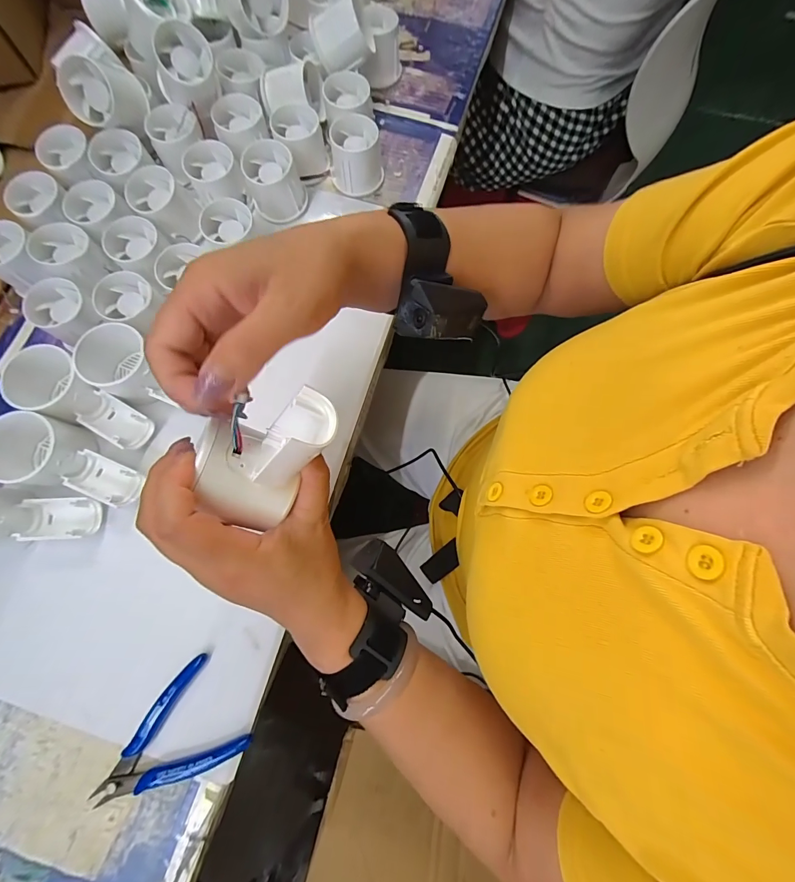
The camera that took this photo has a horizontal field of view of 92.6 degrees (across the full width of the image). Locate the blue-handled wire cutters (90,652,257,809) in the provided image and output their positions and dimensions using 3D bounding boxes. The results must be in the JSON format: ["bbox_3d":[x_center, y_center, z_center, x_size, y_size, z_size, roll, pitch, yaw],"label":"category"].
[{"bbox_3d":[-0.188,0.238,0.302,0.117,0.009,0.078,-31,79,-8],"label":"blue-handled wire cutters"}]

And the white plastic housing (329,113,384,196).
[{"bbox_3d":[-0.045,-0.309,0.414,0.056,0.049,0.054,-6,77,-2],"label":"white plastic housing"}]

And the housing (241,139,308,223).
[{"bbox_3d":[-0.131,-0.274,0.402,0.054,0.050,0.054,-21,78,-6],"label":"housing"}]

